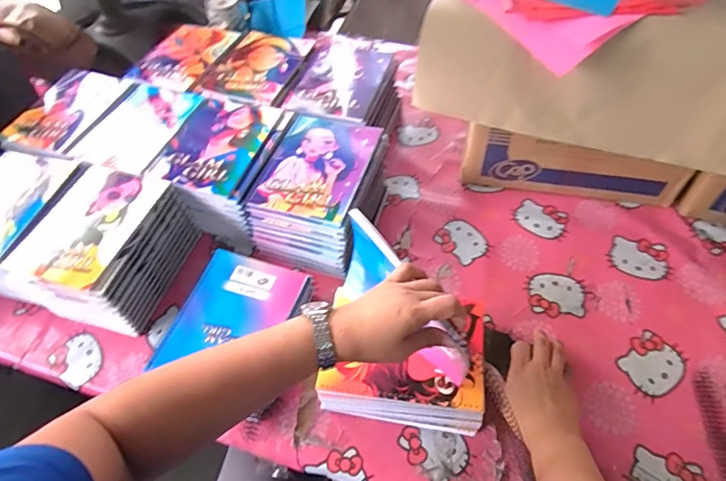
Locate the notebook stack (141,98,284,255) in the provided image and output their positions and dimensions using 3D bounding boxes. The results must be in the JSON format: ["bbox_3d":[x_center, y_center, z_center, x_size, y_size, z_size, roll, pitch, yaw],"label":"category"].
[{"bbox_3d":[-0.231,-0.122,0.791,0.173,0.109,0.226,12,55,13],"label":"notebook stack"}]

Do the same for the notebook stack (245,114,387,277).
[{"bbox_3d":[-0.068,-0.078,0.755,0.167,0.123,0.226,16,56,15],"label":"notebook stack"}]

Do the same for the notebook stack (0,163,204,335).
[{"bbox_3d":[-0.387,0.011,0.713,0.176,0.116,0.209,13,56,13],"label":"notebook stack"}]

